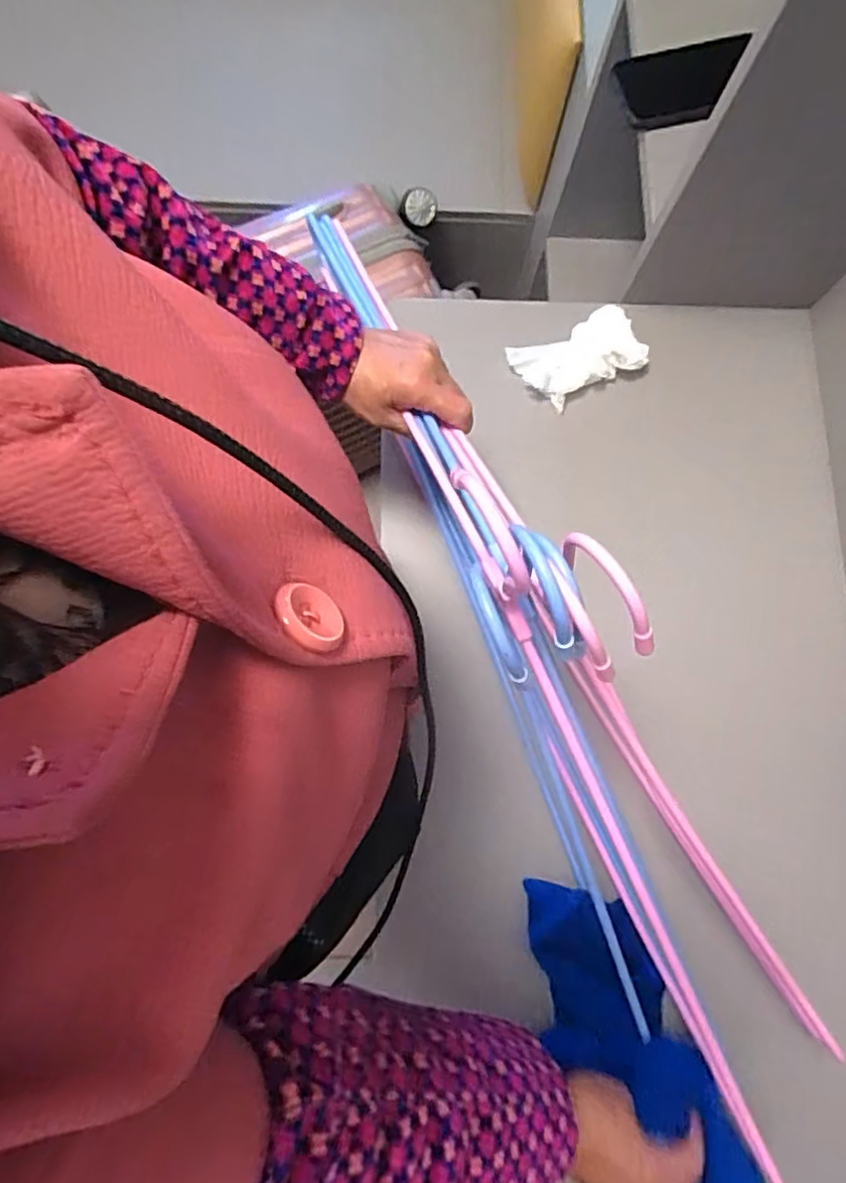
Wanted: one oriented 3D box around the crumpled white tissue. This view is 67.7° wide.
[{"bbox_3d":[0.166,-0.250,0.678,0.129,0.039,0.082,-21,81,-5],"label":"crumpled white tissue"}]

